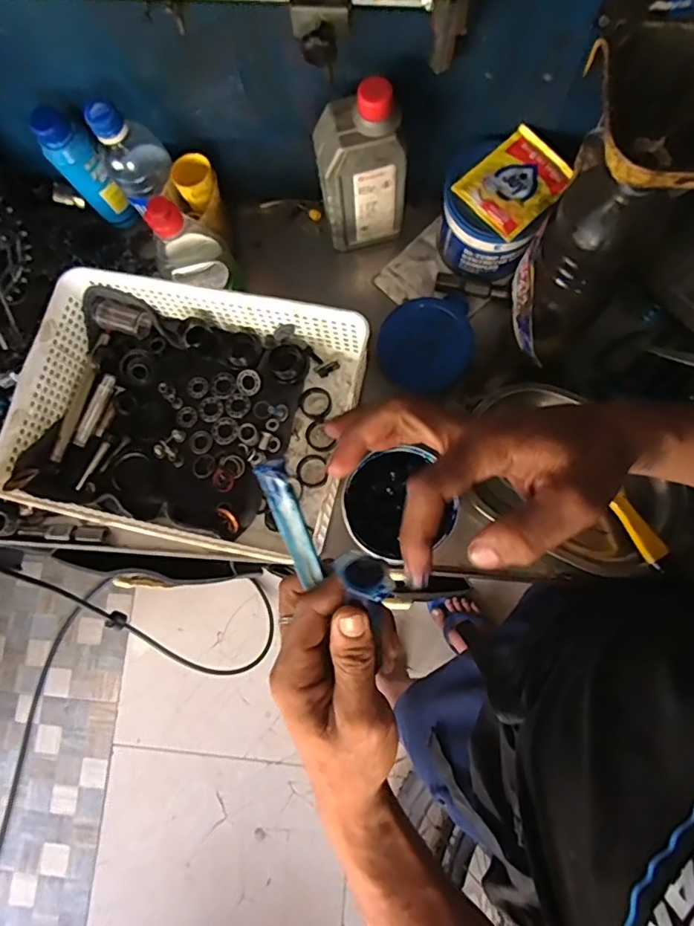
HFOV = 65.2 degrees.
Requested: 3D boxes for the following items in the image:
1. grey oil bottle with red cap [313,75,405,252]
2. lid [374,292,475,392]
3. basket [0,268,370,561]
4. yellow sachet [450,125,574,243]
[{"bbox_3d":[0.013,-0.287,0.539,0.084,0.176,0.053,-9,78,2],"label":"grey oil bottle with red cap"},{"bbox_3d":[0.084,-0.130,0.589,0.099,0.021,0.102,0,77,1],"label":"lid"},{"bbox_3d":[-0.166,-0.049,0.561,0.327,0.077,0.248,12,77,3],"label":"basket"},{"bbox_3d":[0.163,-0.271,0.524,0.092,0.016,0.077,-42,79,-5],"label":"yellow sachet"}]

